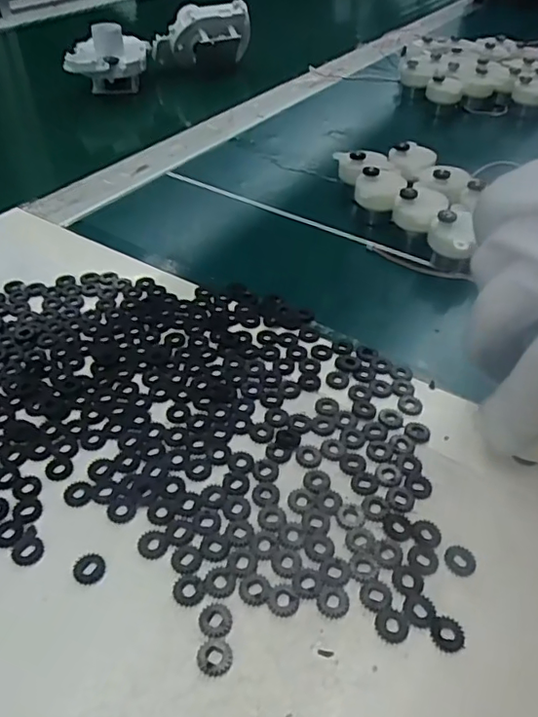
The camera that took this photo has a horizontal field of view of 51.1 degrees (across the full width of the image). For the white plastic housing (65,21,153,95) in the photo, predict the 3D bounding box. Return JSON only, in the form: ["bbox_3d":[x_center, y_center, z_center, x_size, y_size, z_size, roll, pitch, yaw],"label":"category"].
[{"bbox_3d":[-0.153,-0.287,0.538,0.070,0.056,0.081,-4,44,-6],"label":"white plastic housing"}]

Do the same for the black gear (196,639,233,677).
[{"bbox_3d":[-0.017,0.092,0.174,0.011,0.004,0.010,1,44,-1],"label":"black gear"}]

